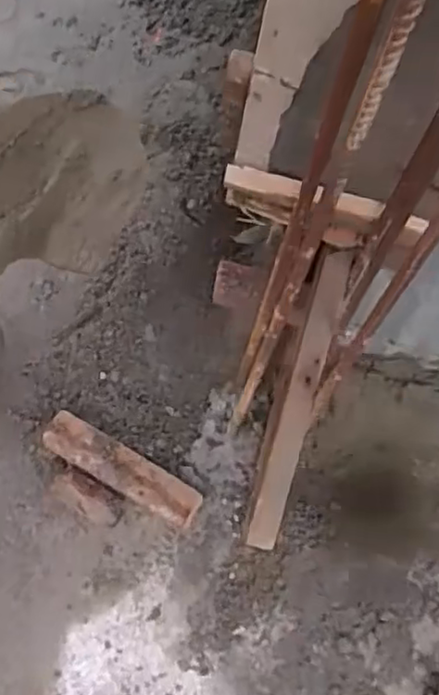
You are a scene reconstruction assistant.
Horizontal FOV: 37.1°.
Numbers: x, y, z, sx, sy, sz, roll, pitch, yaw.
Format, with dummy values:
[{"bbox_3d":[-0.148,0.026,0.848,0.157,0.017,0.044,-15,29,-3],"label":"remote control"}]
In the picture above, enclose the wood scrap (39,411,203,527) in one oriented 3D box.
[{"bbox_3d":[-0.174,0.215,1.159,0.299,0.058,0.072,29,65,7],"label":"wood scrap"}]

